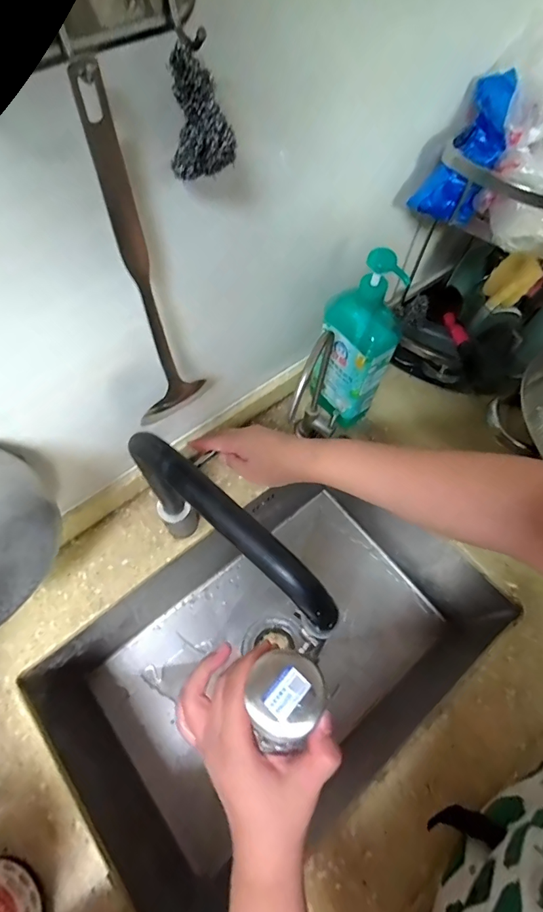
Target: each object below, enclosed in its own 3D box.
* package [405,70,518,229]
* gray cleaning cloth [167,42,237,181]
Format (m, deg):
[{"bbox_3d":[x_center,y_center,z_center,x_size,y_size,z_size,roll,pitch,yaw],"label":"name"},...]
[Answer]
[{"bbox_3d":[0.222,-0.338,0.470,0.071,0.142,0.042,33,28,13],"label":"package"},{"bbox_3d":[-0.043,-0.211,0.268,0.040,0.060,0.025,2,63,-2],"label":"gray cleaning cloth"}]

